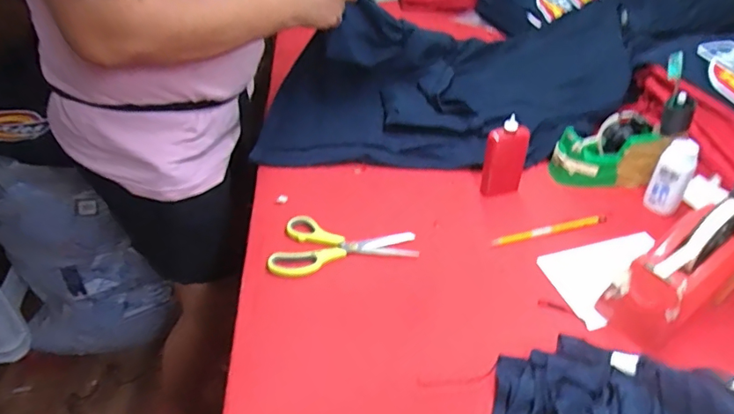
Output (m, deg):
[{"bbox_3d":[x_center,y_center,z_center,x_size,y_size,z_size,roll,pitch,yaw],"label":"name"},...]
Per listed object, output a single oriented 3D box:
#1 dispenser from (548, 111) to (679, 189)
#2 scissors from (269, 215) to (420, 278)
[{"bbox_3d":[0.357,-0.081,0.761,0.138,0.093,0.062,2,39,-4],"label":"dispenser"},{"bbox_3d":[-0.035,0.043,0.669,0.188,0.013,0.098,-4,40,-12],"label":"scissors"}]

